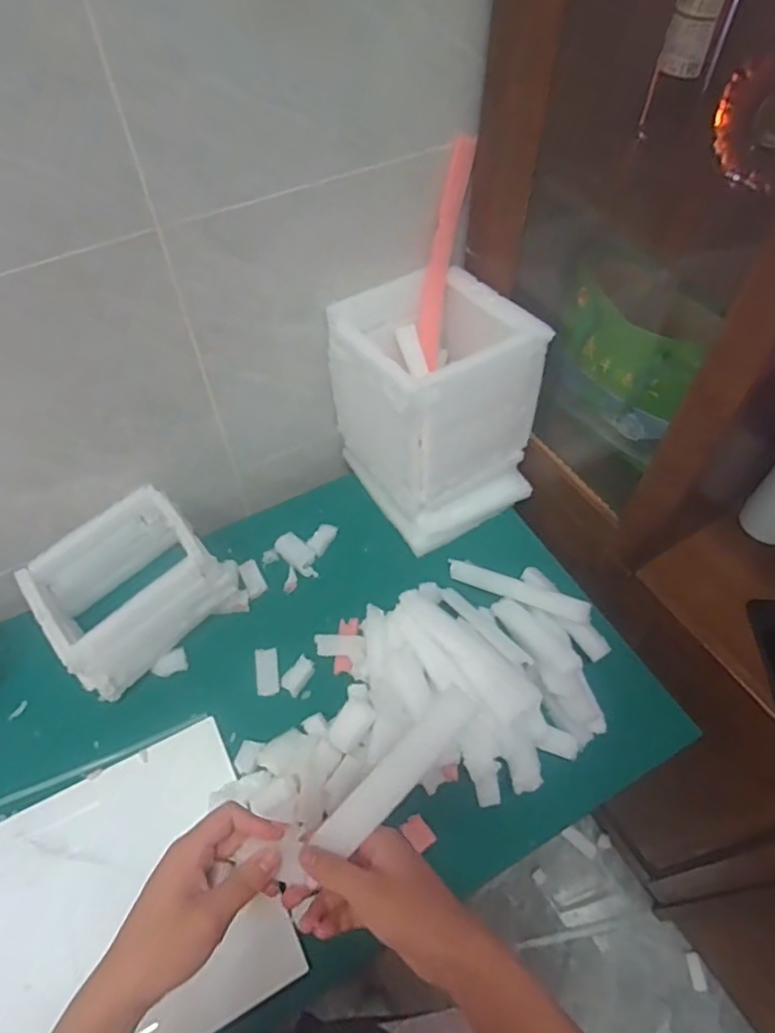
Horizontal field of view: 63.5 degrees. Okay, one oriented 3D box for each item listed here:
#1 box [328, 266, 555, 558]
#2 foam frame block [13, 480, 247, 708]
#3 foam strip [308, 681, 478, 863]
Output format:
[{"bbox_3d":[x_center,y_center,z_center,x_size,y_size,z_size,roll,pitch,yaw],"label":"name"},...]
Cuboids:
[{"bbox_3d":[0.069,-0.155,0.900,0.217,0.287,0.239,-26,58,-17],"label":"box"},{"bbox_3d":[-0.349,0.090,0.850,0.202,0.126,0.233,38,63,24],"label":"foam frame block"},{"bbox_3d":[0.007,0.186,0.453,0.149,0.006,0.029,-47,64,-1],"label":"foam strip"}]

